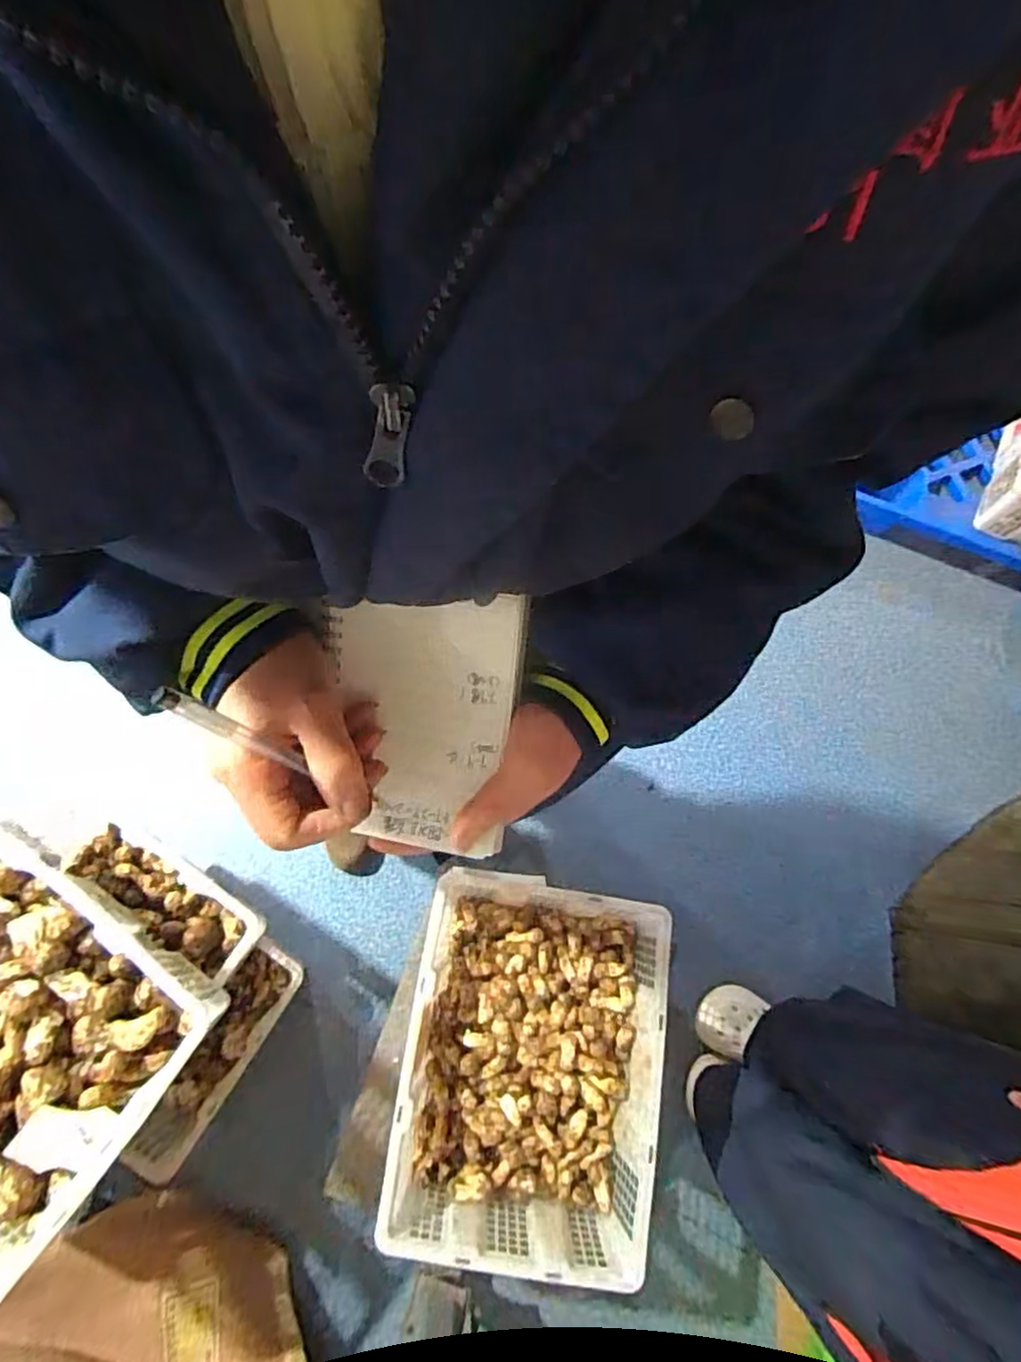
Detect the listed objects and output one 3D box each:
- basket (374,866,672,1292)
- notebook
[{"bbox_3d":[0.030,0.549,0.982,0.348,0.153,0.475,9,74,1],"label":"basket"},{"bbox_3d":[-0.048,0.024,0.371,0.104,0.014,0.134,2,97,12],"label":"notebook"}]

